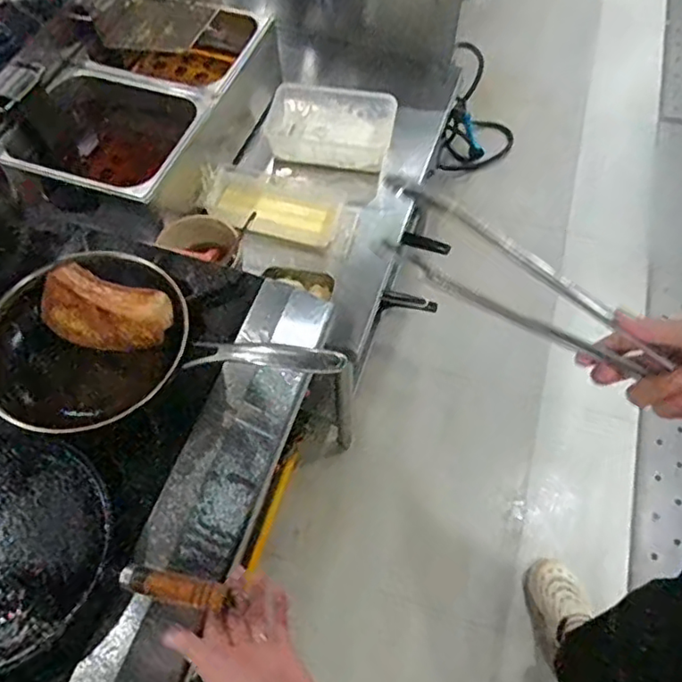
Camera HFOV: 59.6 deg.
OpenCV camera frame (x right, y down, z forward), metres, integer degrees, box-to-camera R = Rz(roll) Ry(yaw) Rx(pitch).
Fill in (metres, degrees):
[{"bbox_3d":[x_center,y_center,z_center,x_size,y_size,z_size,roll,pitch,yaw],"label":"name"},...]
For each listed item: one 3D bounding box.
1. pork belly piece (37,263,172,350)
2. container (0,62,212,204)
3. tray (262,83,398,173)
[{"bbox_3d":[-0.289,-0.036,0.738,0.164,0.058,0.081,18,62,11],"label":"pork belly piece"},{"bbox_3d":[-0.426,-0.347,1.131,0.301,0.164,0.264,17,62,10],"label":"container"},{"bbox_3d":[-0.023,-0.448,1.252,0.264,0.096,0.175,7,60,5],"label":"tray"}]

